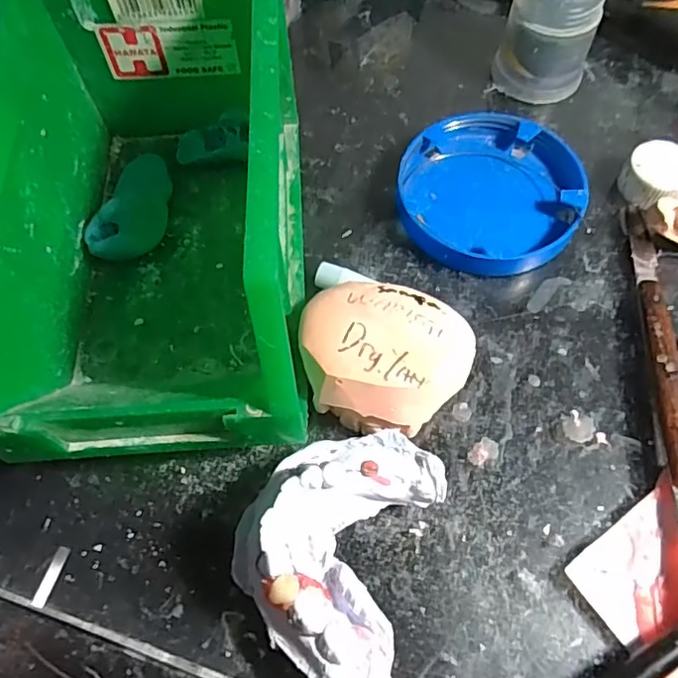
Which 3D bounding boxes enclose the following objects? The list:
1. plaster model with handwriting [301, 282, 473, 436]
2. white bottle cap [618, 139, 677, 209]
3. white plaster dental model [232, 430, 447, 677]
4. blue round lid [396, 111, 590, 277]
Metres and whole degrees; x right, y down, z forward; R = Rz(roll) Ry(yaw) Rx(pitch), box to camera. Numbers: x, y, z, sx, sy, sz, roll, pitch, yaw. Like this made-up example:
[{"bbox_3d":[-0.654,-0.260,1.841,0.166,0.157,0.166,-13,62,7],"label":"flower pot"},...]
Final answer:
[{"bbox_3d":[0.016,0.007,0.211,0.059,0.031,0.053,25,68,13],"label":"plaster model with handwriting"},{"bbox_3d":[0.140,-0.071,0.251,0.027,0.018,0.027,-1,65,2],"label":"white bottle cap"},{"bbox_3d":[0.000,0.065,0.179,0.052,0.040,0.076,16,66,10],"label":"white plaster dental model"},{"bbox_3d":[0.067,-0.066,0.253,0.077,0.015,0.079,-1,65,2],"label":"blue round lid"}]

